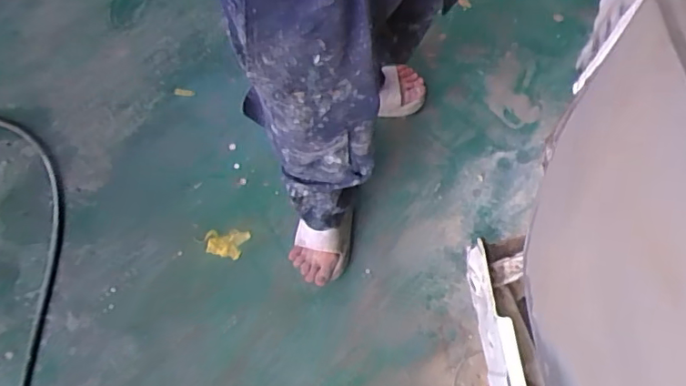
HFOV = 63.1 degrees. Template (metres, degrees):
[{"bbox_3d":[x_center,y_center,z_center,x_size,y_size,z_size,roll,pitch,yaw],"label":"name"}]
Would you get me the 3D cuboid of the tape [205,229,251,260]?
[{"bbox_3d":[-0.261,0.108,1.243,0.089,0.022,0.067,13,76,4],"label":"tape"}]

